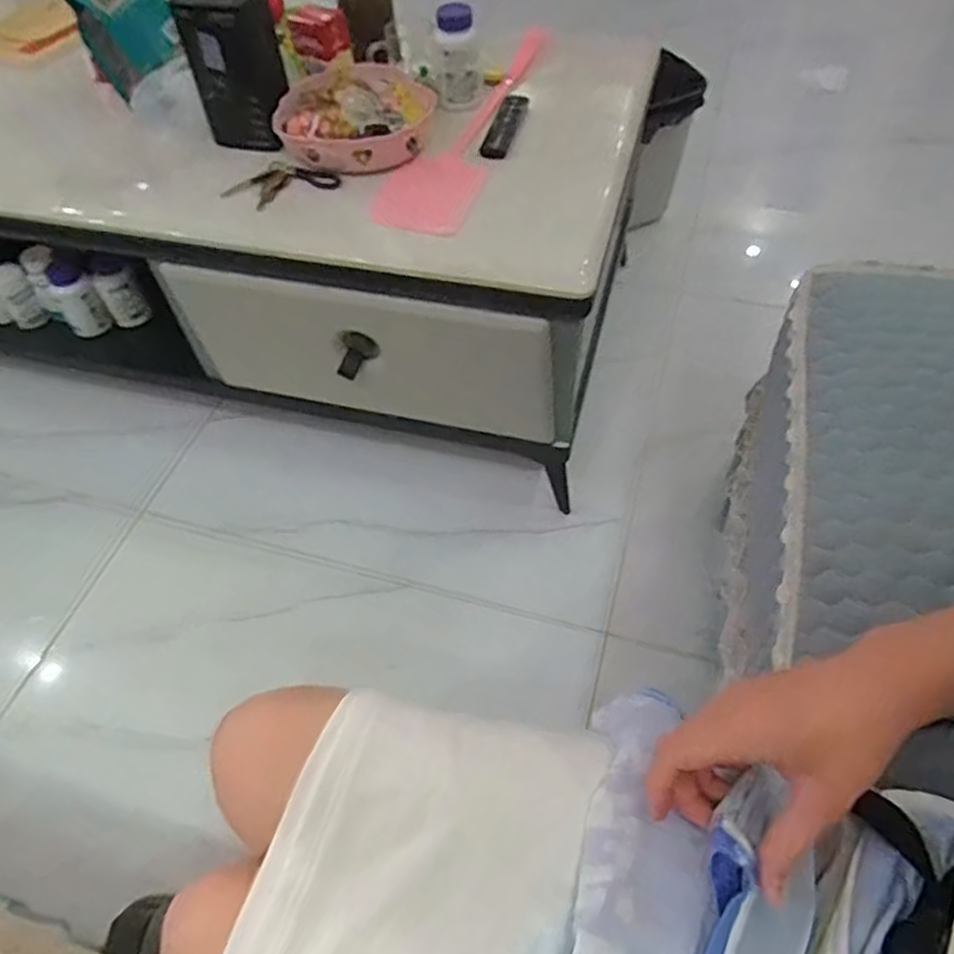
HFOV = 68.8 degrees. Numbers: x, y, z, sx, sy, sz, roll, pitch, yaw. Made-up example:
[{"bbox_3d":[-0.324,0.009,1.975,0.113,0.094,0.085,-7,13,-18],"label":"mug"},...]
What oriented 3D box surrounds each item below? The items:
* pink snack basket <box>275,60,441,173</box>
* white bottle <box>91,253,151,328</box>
[{"bbox_3d":[-0.169,-0.502,0.956,0.207,0.090,0.212,-9,54,-4],"label":"pink snack basket"},{"bbox_3d":[-0.597,-0.308,1.162,0.056,0.127,0.047,-31,59,-18],"label":"white bottle"}]

